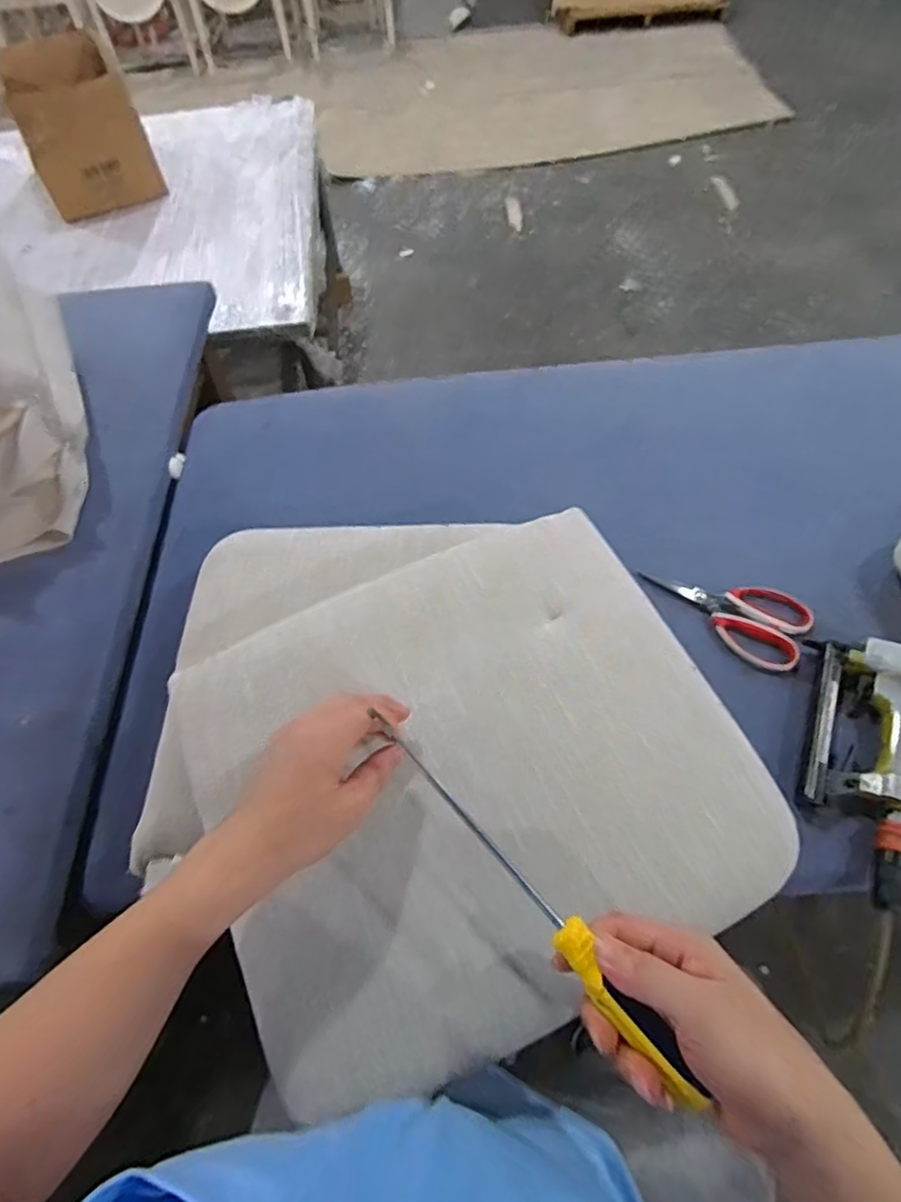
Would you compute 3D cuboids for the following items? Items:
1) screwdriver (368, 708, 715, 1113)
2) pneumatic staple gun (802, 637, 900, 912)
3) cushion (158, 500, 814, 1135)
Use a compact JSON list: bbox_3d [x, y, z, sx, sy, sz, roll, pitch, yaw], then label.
[{"bbox_3d":[0.041,0.174,0.386,0.021,0.026,0.279,-37,63,-18],"label":"screwdriver"},{"bbox_3d":[0.399,0.149,0.579,0.124,0.043,0.249,22,62,16],"label":"pneumatic staple gun"},{"bbox_3d":[0.020,0.132,0.498,0.430,0.046,0.363,-23,59,-11],"label":"cushion"}]

